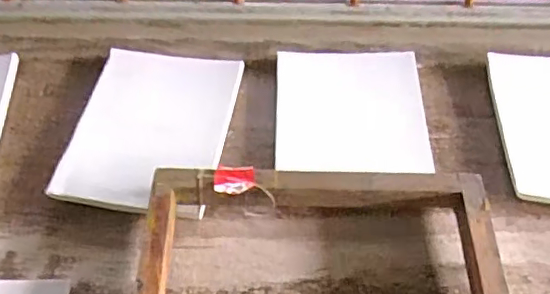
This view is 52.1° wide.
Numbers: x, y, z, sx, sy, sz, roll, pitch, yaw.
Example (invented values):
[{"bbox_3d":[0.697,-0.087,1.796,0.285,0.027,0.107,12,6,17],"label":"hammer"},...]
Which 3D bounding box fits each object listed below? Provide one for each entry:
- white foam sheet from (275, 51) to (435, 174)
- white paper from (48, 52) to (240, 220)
[{"bbox_3d":[0.109,-0.056,0.816,0.211,0.013,0.217,1,53,0],"label":"white foam sheet"},{"bbox_3d":[-0.170,-0.033,0.792,0.202,0.019,0.266,7,53,5],"label":"white paper"}]

